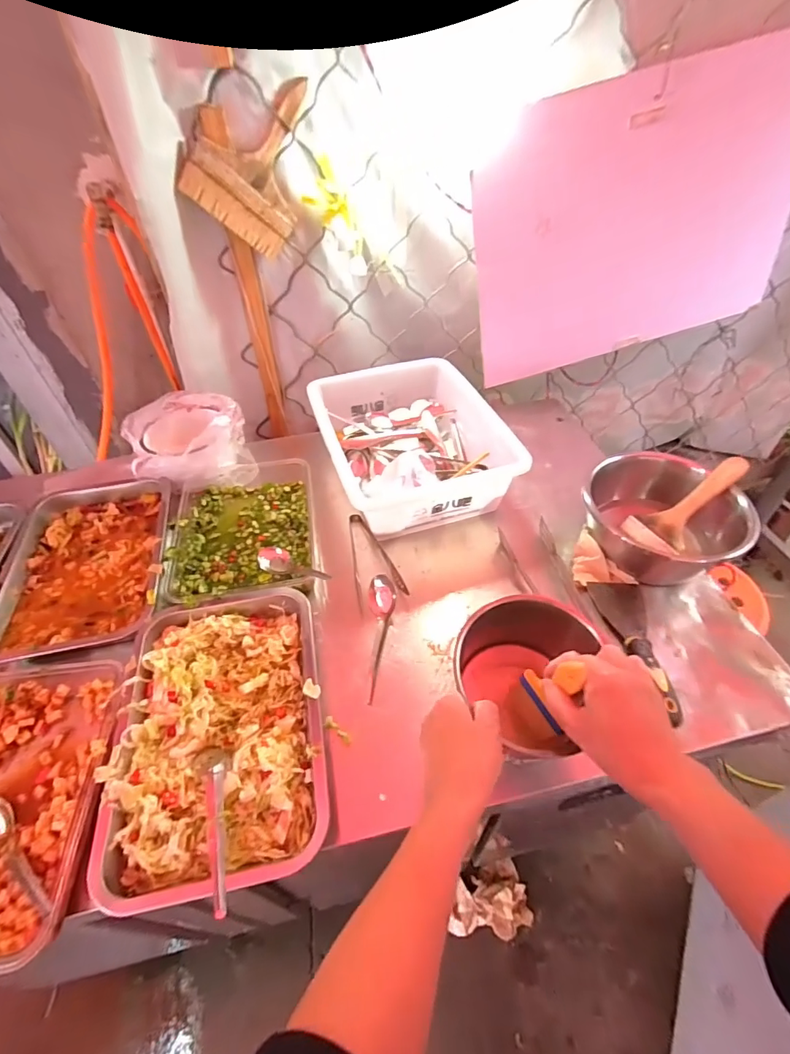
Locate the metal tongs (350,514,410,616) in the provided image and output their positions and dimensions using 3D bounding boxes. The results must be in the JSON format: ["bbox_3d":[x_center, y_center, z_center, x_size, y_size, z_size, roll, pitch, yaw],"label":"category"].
[{"bbox_3d":[-0.032,0.039,0.698,0.071,0.022,0.165,-11,45,-6],"label":"metal tongs"}]

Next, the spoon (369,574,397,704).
[{"bbox_3d":[-0.021,0.141,0.604,0.036,0.024,0.161,0,58,5],"label":"spoon"}]

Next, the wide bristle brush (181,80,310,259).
[{"bbox_3d":[-0.206,-0.571,0.728,0.224,0.164,0.020,-54,39,14],"label":"wide bristle brush"}]

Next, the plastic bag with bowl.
[{"bbox_3d":[-0.355,-0.148,0.803,0.176,0.115,0.180,-25,48,-20],"label":"plastic bag with bowl"}]

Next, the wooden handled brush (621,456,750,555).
[{"bbox_3d":[0.419,-0.033,0.664,0.173,0.027,0.078,-40,48,7],"label":"wooden handled brush"}]

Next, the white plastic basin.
[{"bbox_3d":[0.020,-0.151,0.813,0.270,0.104,0.347,-15,46,-11],"label":"white plastic basin"}]

